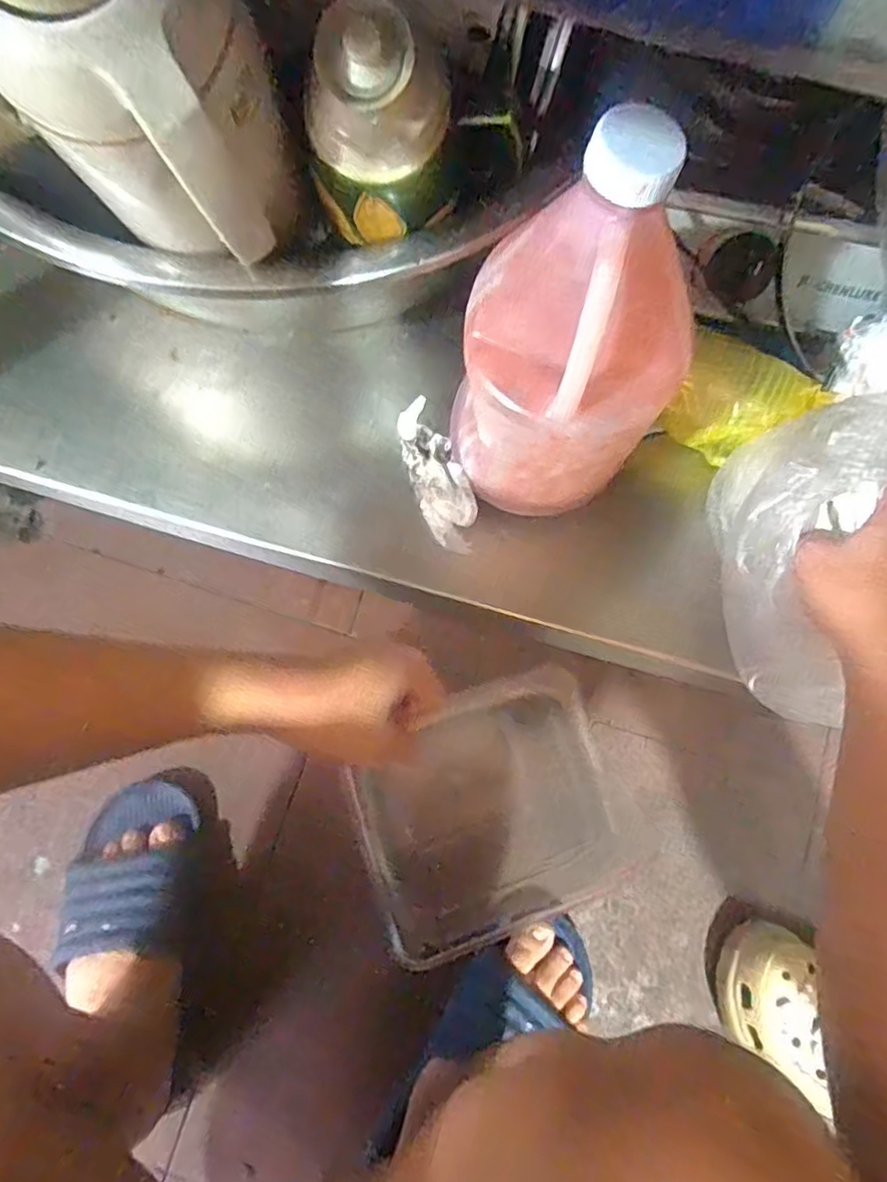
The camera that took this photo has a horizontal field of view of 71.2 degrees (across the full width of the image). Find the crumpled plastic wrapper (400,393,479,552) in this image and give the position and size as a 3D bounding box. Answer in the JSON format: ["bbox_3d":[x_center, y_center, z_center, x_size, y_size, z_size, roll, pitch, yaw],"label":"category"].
[{"bbox_3d":[-0.006,-0.094,0.512,0.040,0.050,0.128,-20,79,-5],"label":"crumpled plastic wrapper"}]

